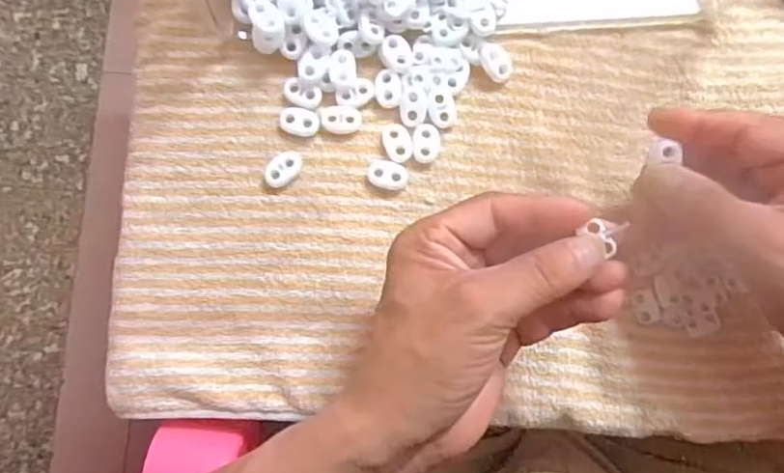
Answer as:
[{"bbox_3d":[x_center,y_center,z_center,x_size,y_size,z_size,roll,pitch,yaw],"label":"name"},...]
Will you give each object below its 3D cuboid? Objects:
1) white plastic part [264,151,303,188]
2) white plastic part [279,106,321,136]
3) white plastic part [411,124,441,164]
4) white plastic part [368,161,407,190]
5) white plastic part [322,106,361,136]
[{"bbox_3d":[-0.062,-0.038,0.348,0.016,0.007,0.024,44,85,5],"label":"white plastic part"},{"bbox_3d":[-0.053,-0.066,0.352,0.023,0.005,0.016,11,83,1],"label":"white plastic part"},{"bbox_3d":[0.020,-0.053,0.350,0.016,0.004,0.022,-3,83,-1],"label":"white plastic part"},{"bbox_3d":[-0.002,-0.035,0.348,0.021,0.004,0.015,16,83,2],"label":"white plastic part"},{"bbox_3d":[-0.029,-0.067,0.352,0.022,0.004,0.015,5,83,0],"label":"white plastic part"}]

